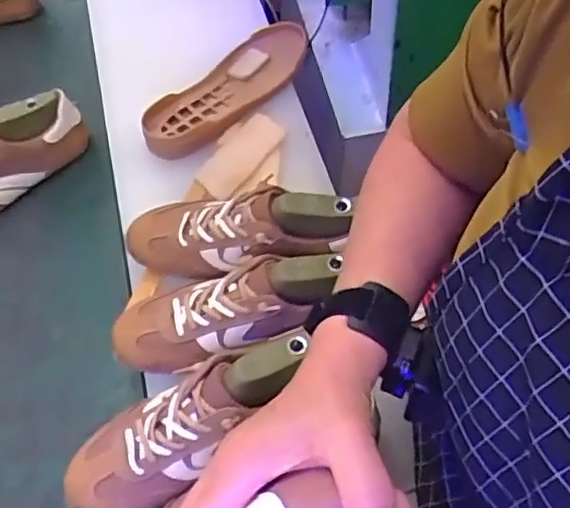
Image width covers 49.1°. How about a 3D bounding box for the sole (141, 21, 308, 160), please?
[{"bbox_3d":[-0.066,-0.214,0.799,0.100,0.029,0.272,34,64,24],"label":"sole"}]

